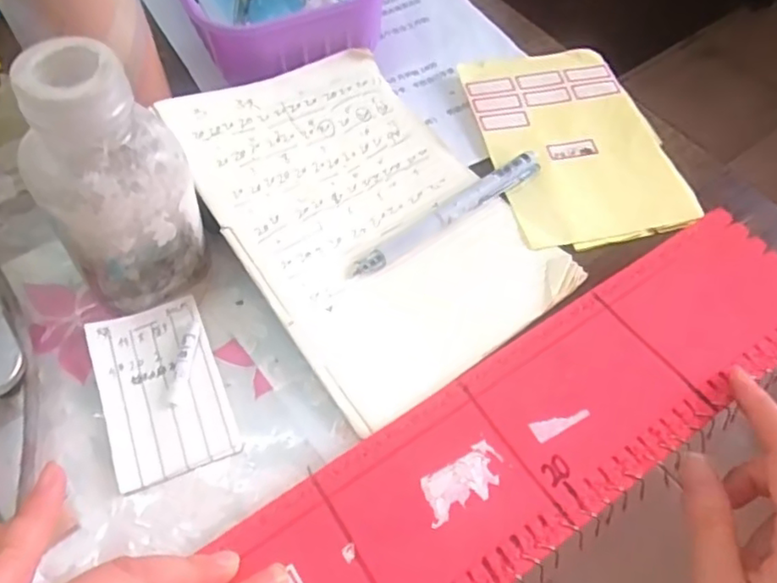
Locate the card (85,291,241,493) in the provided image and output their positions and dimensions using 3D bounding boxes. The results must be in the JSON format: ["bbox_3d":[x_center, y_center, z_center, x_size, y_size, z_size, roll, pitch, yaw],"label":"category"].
[{"bbox_3d":[-0.109,0.044,0.296,0.051,0.004,0.089,-18,60,-17],"label":"card"}]

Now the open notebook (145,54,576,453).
[{"bbox_3d":[-0.008,-0.048,0.340,0.157,0.018,0.210,-30,72,-25],"label":"open notebook"}]

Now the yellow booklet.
[{"bbox_3d":[0.113,-0.093,0.383,0.104,0.004,0.148,-12,62,-8],"label":"yellow booklet"}]

